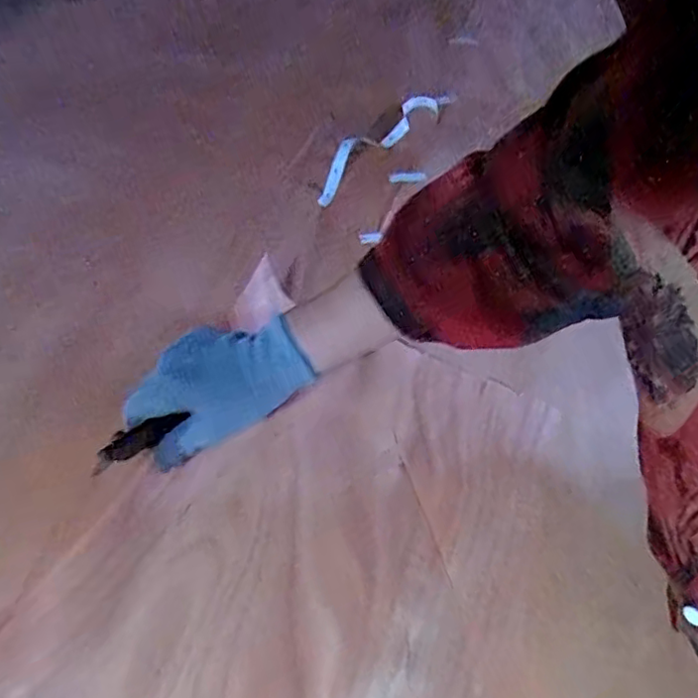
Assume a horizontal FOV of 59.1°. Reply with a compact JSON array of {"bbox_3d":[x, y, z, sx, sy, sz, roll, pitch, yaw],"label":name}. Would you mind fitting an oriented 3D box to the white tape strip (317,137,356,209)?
[{"bbox_3d":[-0.014,-0.221,0.761,0.007,0.020,0.098,6,73,57],"label":"white tape strip"}]

